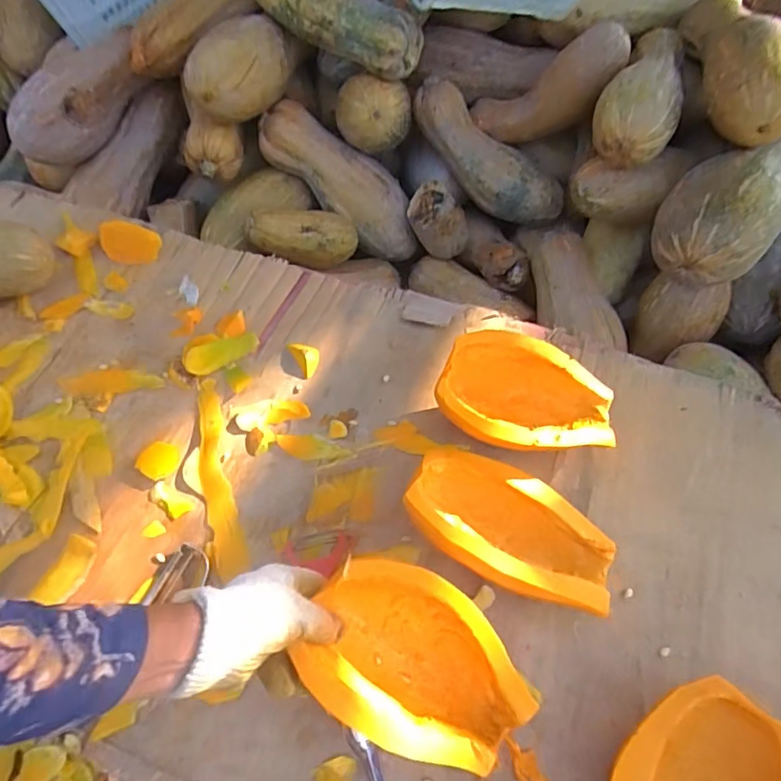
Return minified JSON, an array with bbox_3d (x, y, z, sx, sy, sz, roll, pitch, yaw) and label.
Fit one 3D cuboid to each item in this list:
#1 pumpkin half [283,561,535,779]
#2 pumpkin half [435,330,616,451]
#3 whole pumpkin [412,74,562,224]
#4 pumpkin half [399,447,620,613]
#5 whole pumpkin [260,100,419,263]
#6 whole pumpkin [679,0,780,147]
[{"bbox_3d":[0.023,0.228,0.437,0.180,0.072,0.127,26,64,14],"label":"pumpkin half"},{"bbox_3d":[0.148,0.011,0.581,0.189,0.075,0.129,6,61,4],"label":"pumpkin half"},{"bbox_3d":[0.171,-0.421,0.956,0.327,0.099,0.096,37,64,-14],"label":"whole pumpkin"},{"bbox_3d":[0.112,0.135,0.515,0.200,0.069,0.124,19,63,10],"label":"pumpkin half"},{"bbox_3d":[-0.086,-0.383,0.978,0.347,0.108,0.109,37,60,-25],"label":"whole pumpkin"},{"bbox_3d":[0.522,-0.491,0.757,0.129,0.103,0.291,5,61,3],"label":"whole pumpkin"}]

